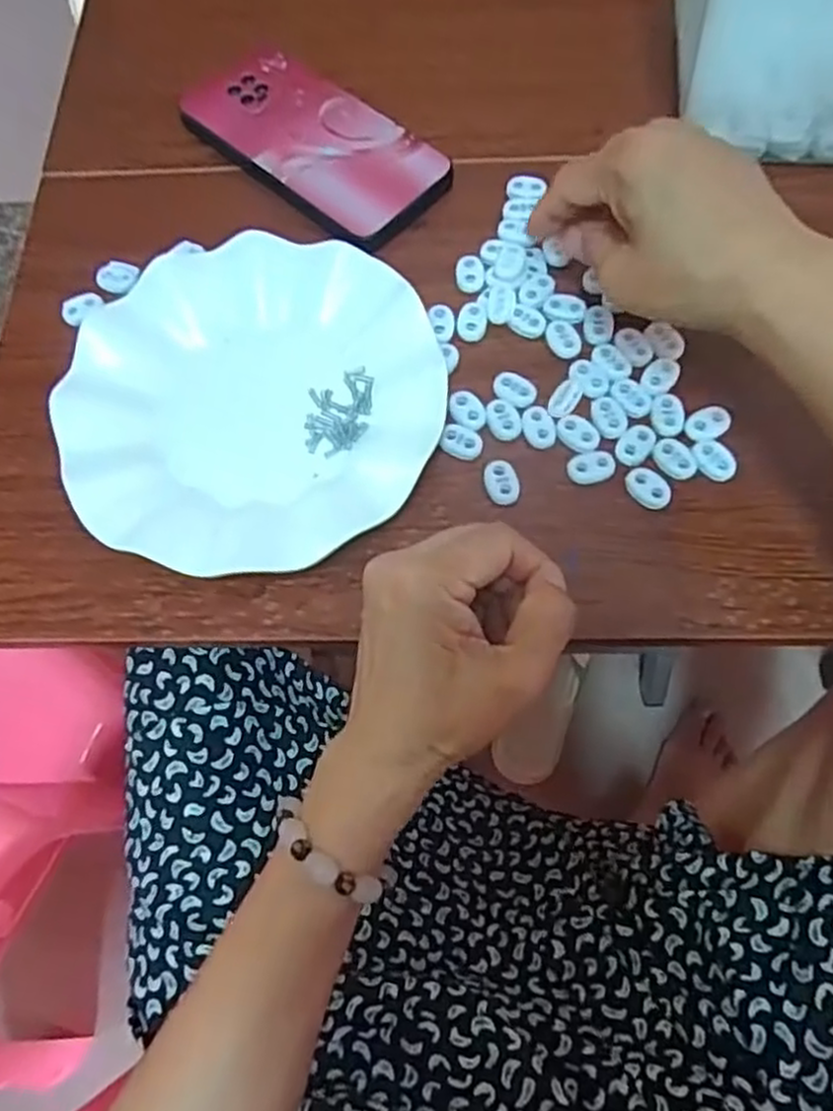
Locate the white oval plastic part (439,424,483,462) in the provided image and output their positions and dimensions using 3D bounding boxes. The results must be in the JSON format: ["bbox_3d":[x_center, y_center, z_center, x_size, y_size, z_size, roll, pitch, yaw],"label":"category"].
[{"bbox_3d":[0.023,-0.057,0.369,0.020,0.006,0.016,15,72,7],"label":"white oval plastic part"}]

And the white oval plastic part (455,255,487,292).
[{"bbox_3d":[0.029,-0.153,0.405,0.015,0.005,0.021,0,70,2],"label":"white oval plastic part"}]

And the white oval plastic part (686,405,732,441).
[{"bbox_3d":[0.143,-0.065,0.364,0.023,0.004,0.017,-32,72,-9],"label":"white oval plastic part"}]

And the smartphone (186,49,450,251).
[{"bbox_3d":[-0.060,-0.242,0.437,0.159,0.015,0.077,41,77,15],"label":"smartphone"}]

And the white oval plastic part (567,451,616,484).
[{"bbox_3d":[0.085,-0.043,0.361,0.023,0.004,0.015,-10,70,-1],"label":"white oval plastic part"}]

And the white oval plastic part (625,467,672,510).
[{"bbox_3d":[0.111,-0.032,0.357,0.016,0.004,0.023,-43,74,-12],"label":"white oval plastic part"}]

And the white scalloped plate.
[{"bbox_3d":[-0.083,-0.079,0.376,0.182,0.025,0.185,-1,70,2],"label":"white scalloped plate"}]

